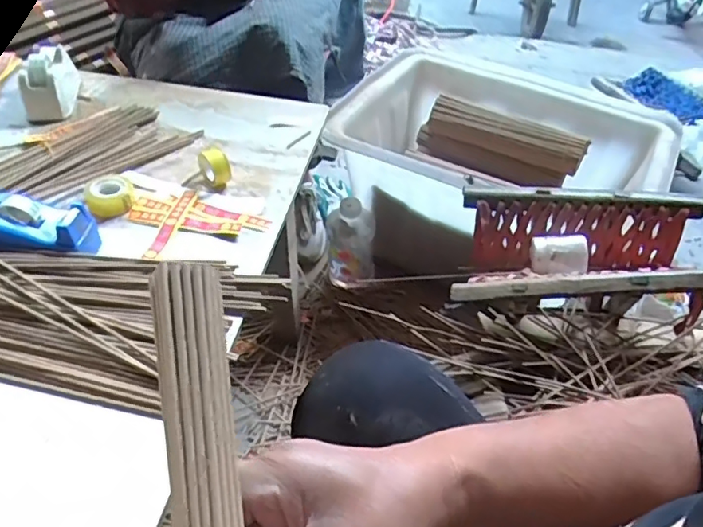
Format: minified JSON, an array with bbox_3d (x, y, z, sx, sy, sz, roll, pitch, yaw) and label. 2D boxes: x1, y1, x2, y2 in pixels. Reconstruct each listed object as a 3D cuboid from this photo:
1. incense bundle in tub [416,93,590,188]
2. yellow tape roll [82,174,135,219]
[{"bbox_3d":[0.313,-0.251,1.209,0.341,0.123,0.080,20,45,15],"label":"incense bundle in tub"},{"bbox_3d":[-0.261,-0.073,0.606,0.047,0.022,0.052,-14,46,-19],"label":"yellow tape roll"}]

